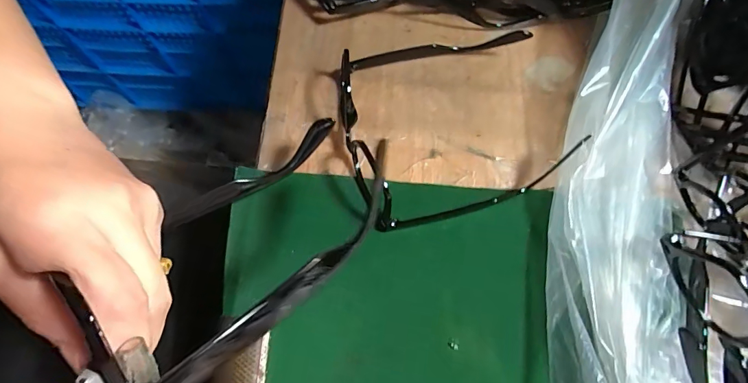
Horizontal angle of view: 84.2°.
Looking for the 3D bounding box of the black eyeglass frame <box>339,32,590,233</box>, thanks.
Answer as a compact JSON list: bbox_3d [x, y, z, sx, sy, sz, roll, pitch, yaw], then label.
[{"bbox_3d":[0.056,-0.058,0.316,0.156,0.034,0.149,-12,69,-6],"label":"black eyeglass frame"}]

